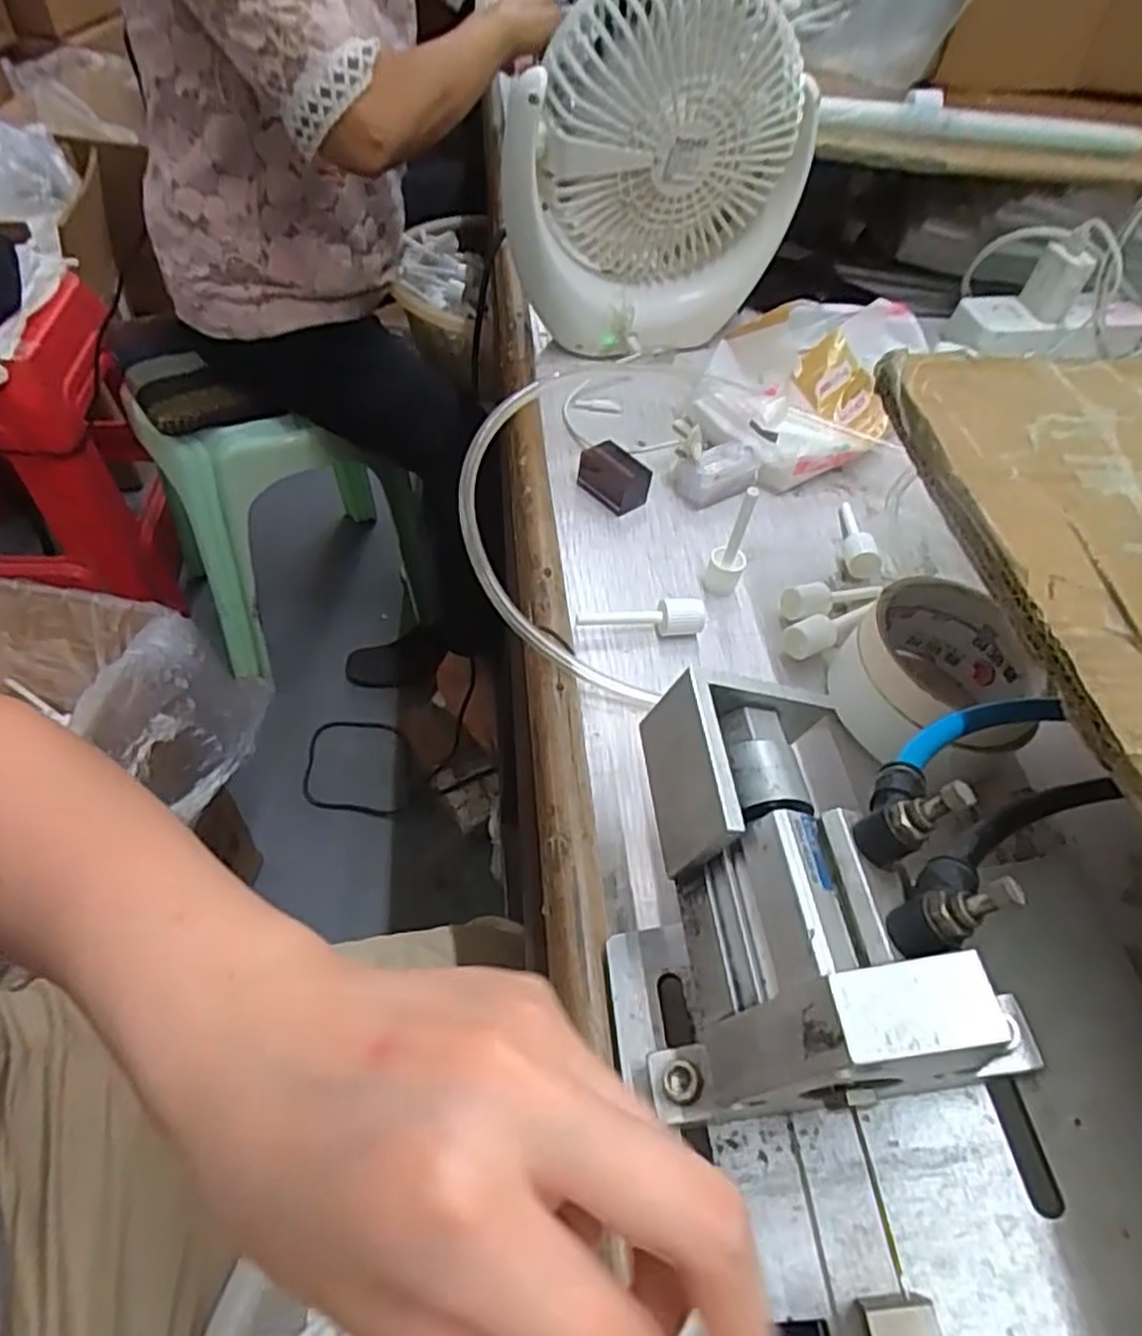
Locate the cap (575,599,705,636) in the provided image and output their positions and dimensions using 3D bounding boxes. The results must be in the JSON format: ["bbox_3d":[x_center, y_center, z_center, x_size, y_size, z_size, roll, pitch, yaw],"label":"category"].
[{"bbox_3d":[0.035,-0.026,0.385,0.064,0.016,0.017,6,51,-1],"label":"cap"}]

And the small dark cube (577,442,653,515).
[{"bbox_3d":[0.024,-0.113,0.446,0.024,0.022,0.043,-32,61,-27],"label":"small dark cube"}]

